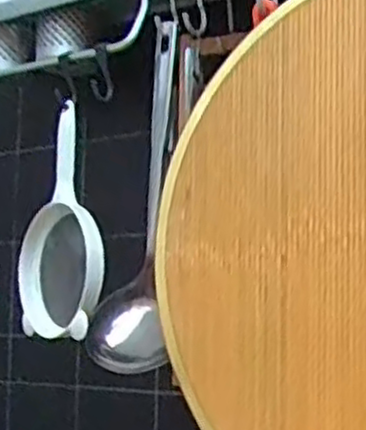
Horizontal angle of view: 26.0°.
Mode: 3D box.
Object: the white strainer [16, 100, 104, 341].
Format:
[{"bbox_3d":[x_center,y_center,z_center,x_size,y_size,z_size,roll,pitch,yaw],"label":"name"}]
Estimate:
[{"bbox_3d":[-0.114,0.008,0.733,0.030,0.201,0.114,6,-9,-40],"label":"white strainer"}]

